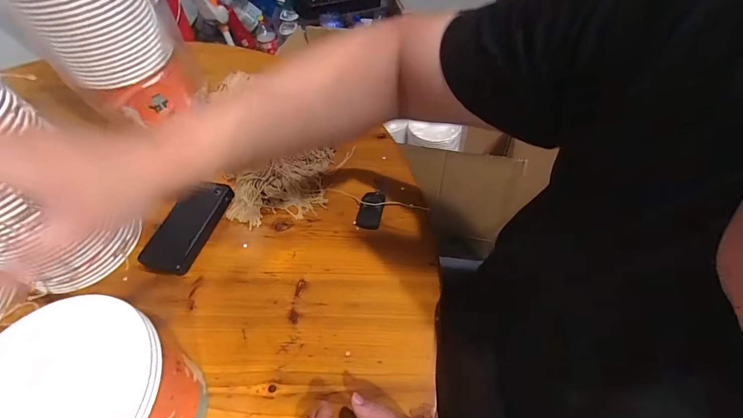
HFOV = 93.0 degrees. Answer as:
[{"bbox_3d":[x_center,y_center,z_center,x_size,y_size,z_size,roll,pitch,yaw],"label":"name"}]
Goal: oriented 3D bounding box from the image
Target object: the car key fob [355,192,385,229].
[{"bbox_3d":[-0.001,0.000,0.546,0.036,0.015,0.063,11,55,11],"label":"car key fob"}]

